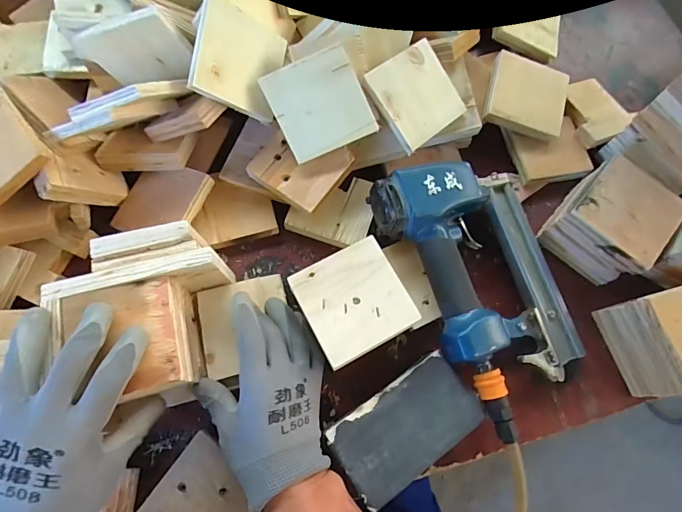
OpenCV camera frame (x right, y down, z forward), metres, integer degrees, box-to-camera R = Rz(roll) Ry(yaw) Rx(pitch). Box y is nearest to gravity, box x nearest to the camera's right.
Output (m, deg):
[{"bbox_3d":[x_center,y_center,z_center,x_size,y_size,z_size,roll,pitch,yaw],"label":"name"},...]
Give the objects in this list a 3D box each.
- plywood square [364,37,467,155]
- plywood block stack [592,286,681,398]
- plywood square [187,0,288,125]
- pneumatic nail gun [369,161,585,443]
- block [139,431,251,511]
[{"bbox_3d":[0.081,-0.169,0.406,0.088,0.010,0.090,-39,106,-15],"label":"plywood square"},{"bbox_3d":[0.327,0.078,0.374,0.087,0.079,0.089,-14,73,-8],"label":"plywood block stack"},{"bbox_3d":[-0.099,-0.193,0.384,0.009,0.089,0.090,12,91,46],"label":"plywood square"},{"bbox_3d":[0.146,0.029,0.376,0.159,0.062,0.260,-17,73,-8],"label":"pneumatic nail gun"},{"bbox_3d":[-0.122,0.223,0.343,0.087,0.008,0.086,35,73,8],"label":"block"}]

